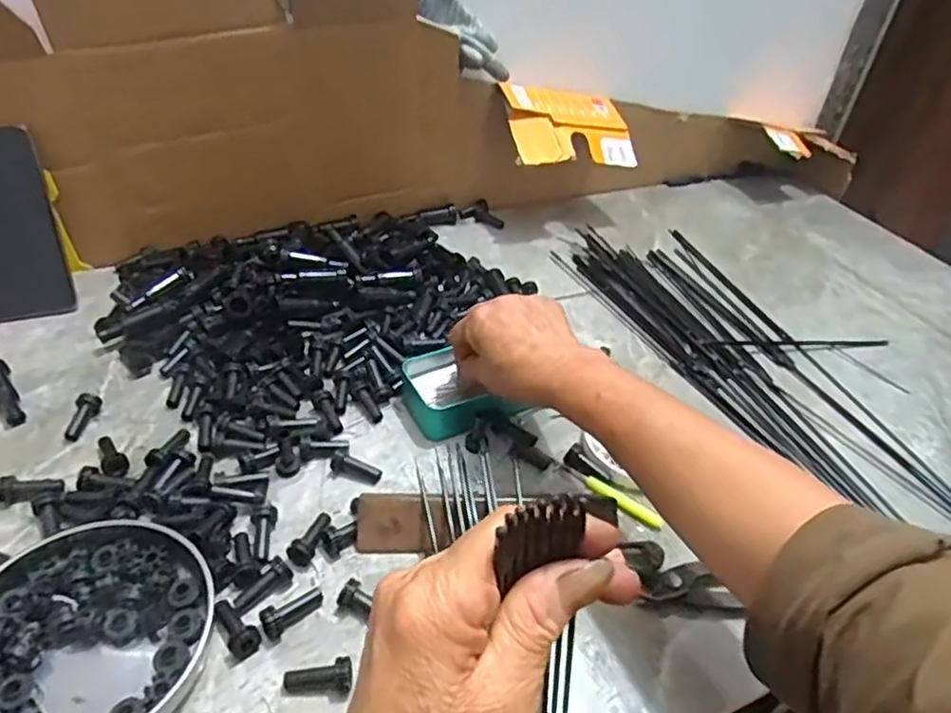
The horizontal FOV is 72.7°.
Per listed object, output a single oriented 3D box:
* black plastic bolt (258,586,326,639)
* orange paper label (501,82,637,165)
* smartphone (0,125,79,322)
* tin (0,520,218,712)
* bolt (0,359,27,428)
[{"bbox_3d":[-0.110,0.155,0.394,0.038,0.015,0.014,-21,46,-28],"label":"black plastic bolt"},{"bbox_3d":[0.109,-0.270,0.752,0.153,0.021,0.107,-9,72,-27],"label":"orange paper label"},{"bbox_3d":[-0.417,-0.115,0.575,0.076,0.163,0.011,-12,21,-20],"label":"smartphone"},{"bbox_3d":[-0.226,0.160,0.370,0.140,0.025,0.134,3,40,-3],"label":"tin"},{"bbox_3d":[-0.375,0.028,0.514,0.022,0.018,0.072,-30,51,-35],"label":"bolt"}]

